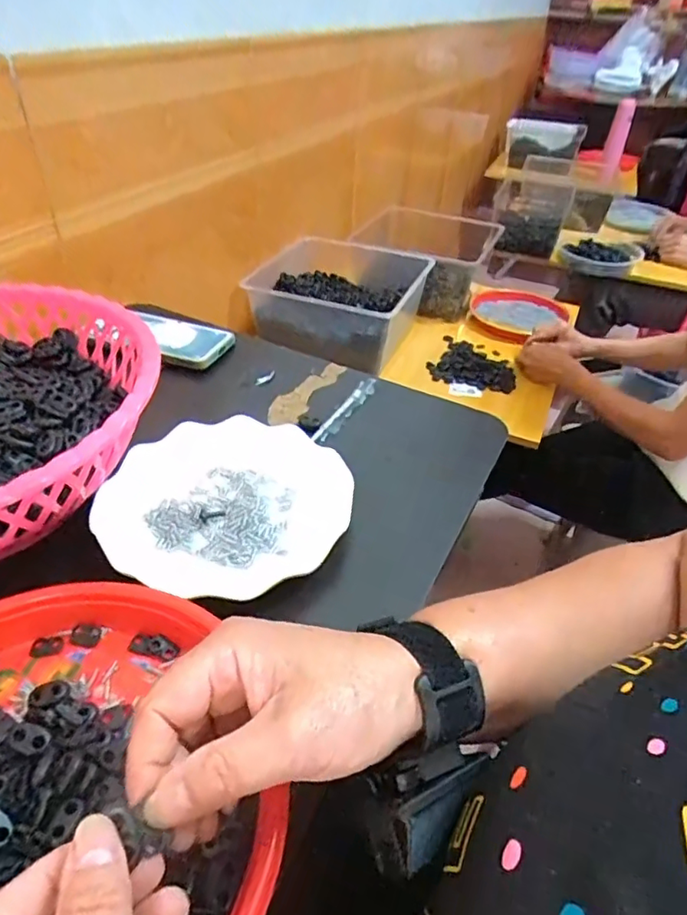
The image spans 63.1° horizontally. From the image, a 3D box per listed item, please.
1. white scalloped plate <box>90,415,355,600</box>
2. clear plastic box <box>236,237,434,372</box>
[{"bbox_3d":[-0.089,0.032,0.434,0.184,0.024,0.171,2,39,-2],"label":"white scalloped plate"},{"bbox_3d":[0.000,-0.319,1.115,0.296,0.130,0.321,13,40,12],"label":"clear plastic box"}]

